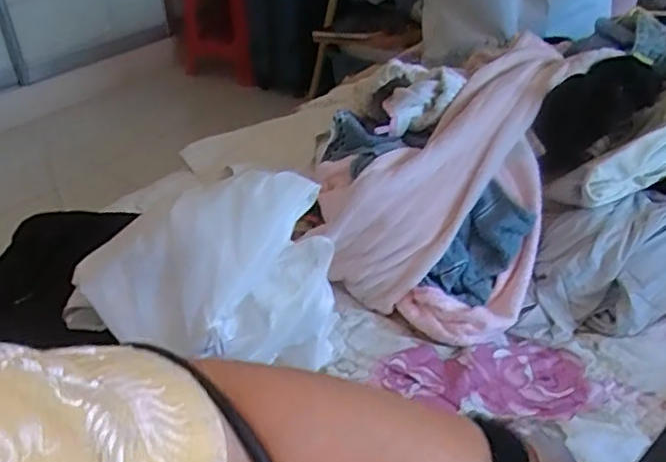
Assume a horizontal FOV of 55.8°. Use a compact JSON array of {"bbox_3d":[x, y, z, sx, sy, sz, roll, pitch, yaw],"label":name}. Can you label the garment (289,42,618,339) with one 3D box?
[{"bbox_3d":[0.164,-0.088,0.816,0.263,0.186,0.436,18,40,25],"label":"garment"}]

